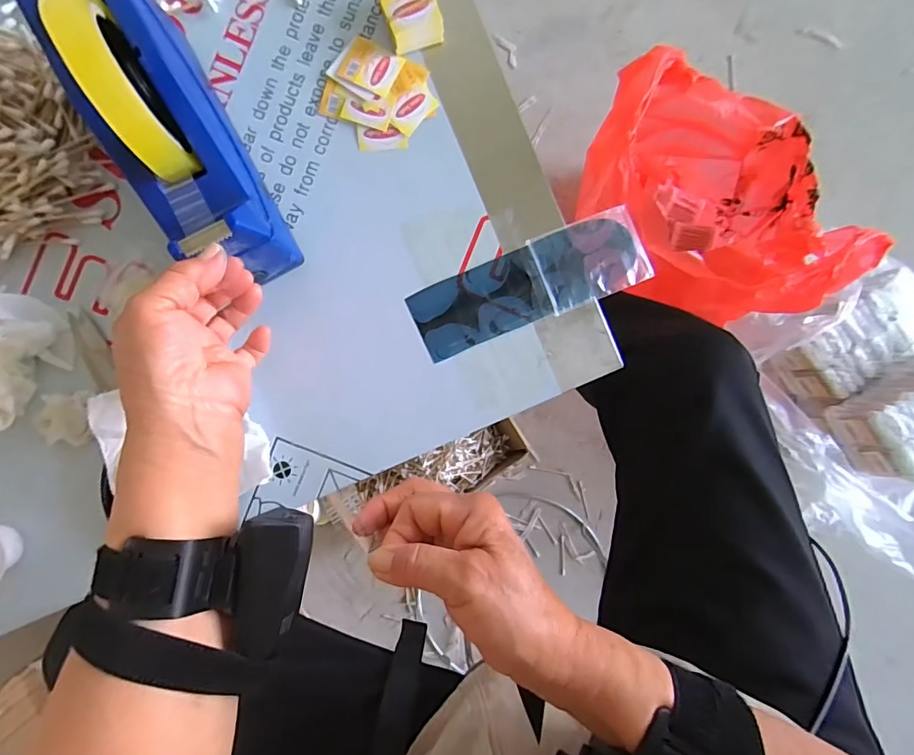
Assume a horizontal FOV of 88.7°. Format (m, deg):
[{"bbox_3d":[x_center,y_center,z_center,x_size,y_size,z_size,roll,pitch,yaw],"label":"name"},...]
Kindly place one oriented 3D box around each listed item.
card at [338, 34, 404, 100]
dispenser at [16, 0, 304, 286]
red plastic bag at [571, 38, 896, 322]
[{"bbox_3d":[-0.070,-0.253,0.381,0.046,0.004,0.037,24,84,-2],"label":"card"},{"bbox_3d":[-0.190,-0.162,0.302,0.063,0.125,0.195,-29,92,-2],"label":"dispenser"},{"bbox_3d":[0.354,-0.255,0.697,0.285,0.270,0.354,-30,92,-2],"label":"red plastic bag"}]

